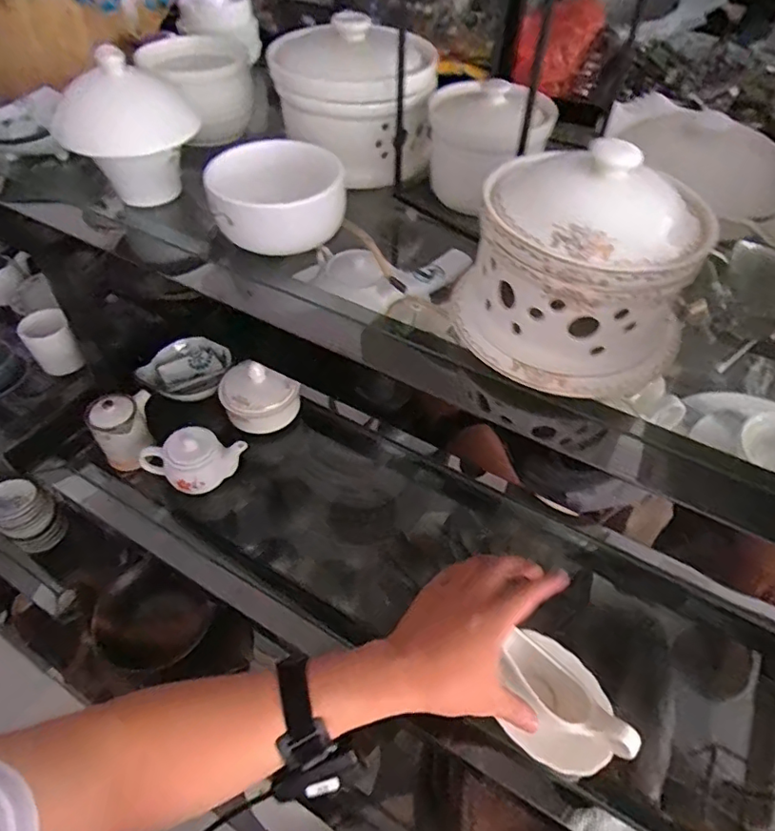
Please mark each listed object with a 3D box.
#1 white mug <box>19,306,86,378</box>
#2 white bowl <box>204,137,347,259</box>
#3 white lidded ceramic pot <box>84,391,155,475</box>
[{"bbox_3d":[-0.483,-0.107,0.786,0.062,0.077,0.063,-34,59,-26],"label":"white mug"},{"bbox_3d":[-0.081,-0.162,0.413,0.094,0.053,0.094,1,51,-1],"label":"white bowl"},{"bbox_3d":[-0.328,0.020,0.687,0.067,0.090,0.068,1,51,-1],"label":"white lidded ceramic pot"}]

